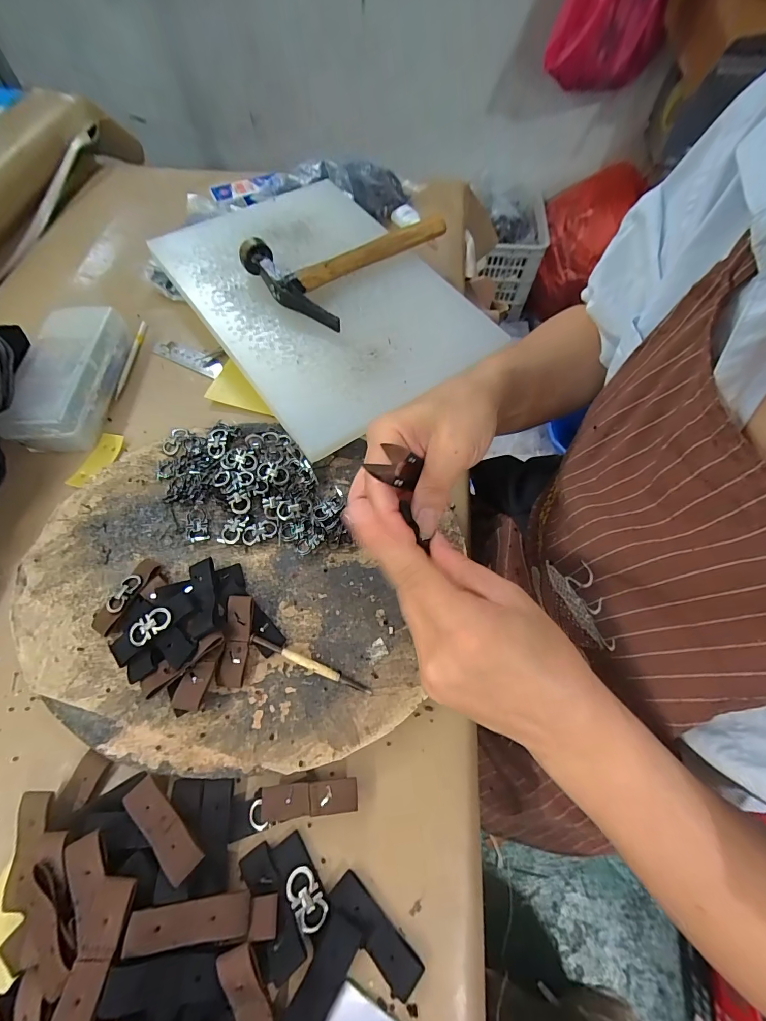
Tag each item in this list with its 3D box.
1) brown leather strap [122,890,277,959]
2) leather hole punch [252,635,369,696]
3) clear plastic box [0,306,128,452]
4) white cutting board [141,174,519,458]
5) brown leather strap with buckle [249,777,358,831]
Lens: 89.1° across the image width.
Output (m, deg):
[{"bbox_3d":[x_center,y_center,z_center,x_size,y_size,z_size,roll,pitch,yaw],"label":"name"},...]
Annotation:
[{"bbox_3d":[-0.101,0.234,0.221,0.078,0.008,0.019,5,66,-12],"label":"brown leather strap"},{"bbox_3d":[-0.053,0.112,0.283,0.095,0.009,0.007,20,66,10],"label":"leather hole punch"},{"bbox_3d":[-0.321,-0.138,0.404,0.076,0.052,0.166,0,64,1],"label":"clear plastic box"},{"bbox_3d":[-0.066,-0.252,0.441,0.263,0.032,0.360,-31,69,-18],"label":"white cutting board"},{"bbox_3d":[-0.052,0.190,0.254,0.070,0.008,0.021,-9,64,-4],"label":"brown leather strap with buckle"}]

